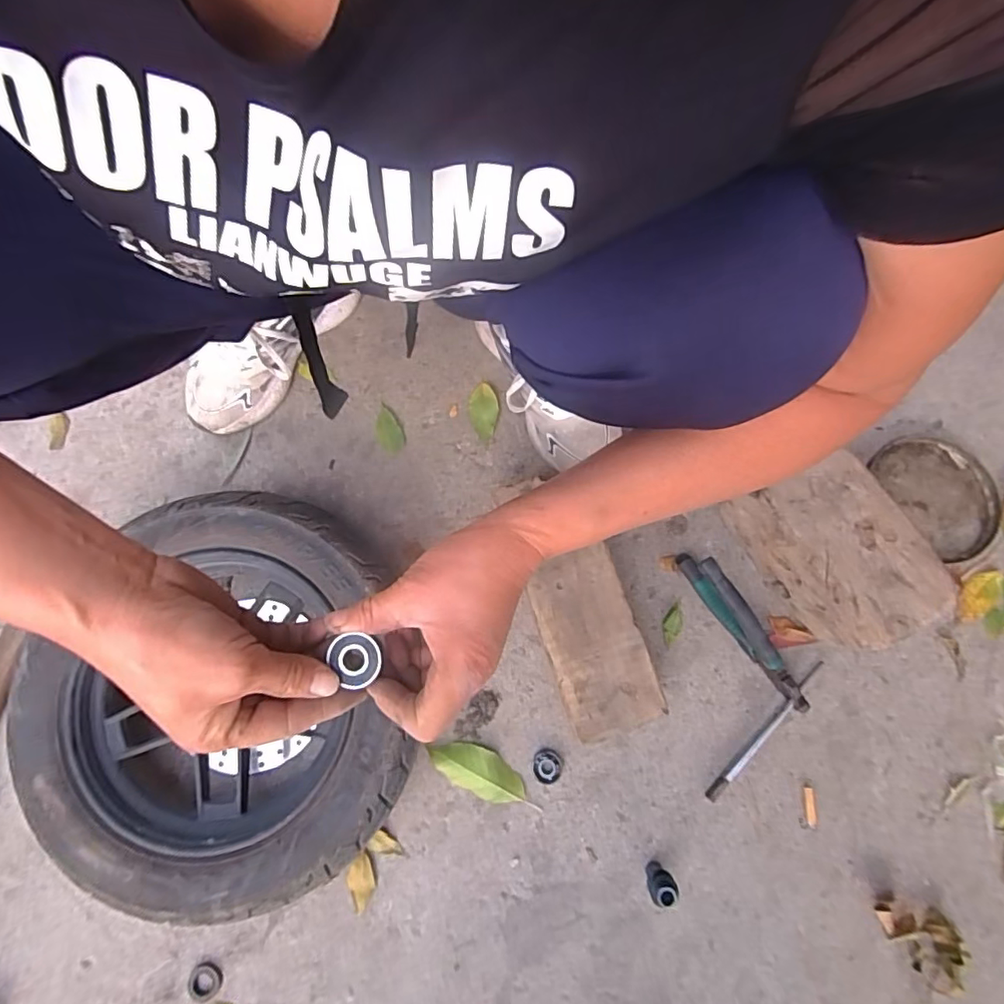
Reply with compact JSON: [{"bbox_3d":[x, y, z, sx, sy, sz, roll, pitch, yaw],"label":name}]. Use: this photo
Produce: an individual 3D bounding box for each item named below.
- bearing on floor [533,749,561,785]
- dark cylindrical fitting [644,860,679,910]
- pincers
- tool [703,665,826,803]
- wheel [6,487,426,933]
[{"bbox_3d":[0.047,0.276,0.571,0.029,0.009,0.032,-8,79,-2],"label":"bearing on floor"},{"bbox_3d":[0.152,0.368,0.529,0.025,0.059,0.026,0,79,-1],"label":"dark cylindrical fitting"},{"bbox_3d":[0.253,0.134,0.563,0.016,0.074,0.193,-36,81,-7],"label":"pincers"},{"bbox_3d":[0.279,0.241,0.578,0.013,0.012,0.185,43,82,7],"label":"tool"},{"bbox_3d":[-0.273,0.186,0.550,0.339,0.100,0.365,0,79,-1],"label":"wheel"}]

